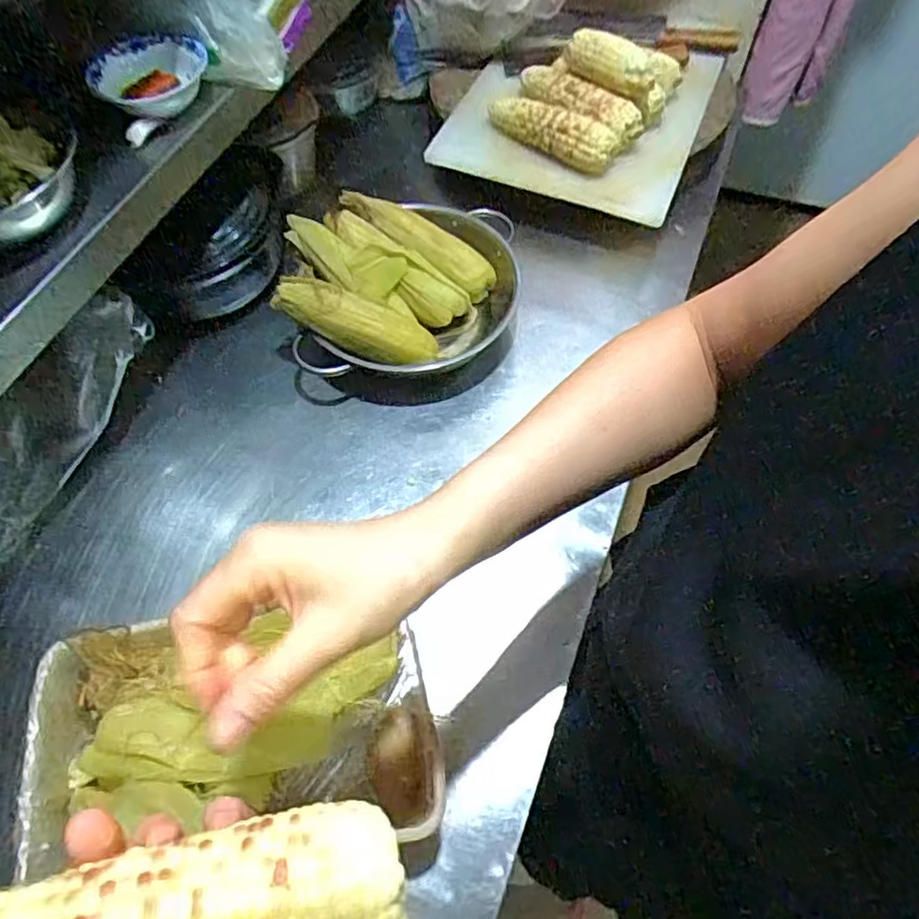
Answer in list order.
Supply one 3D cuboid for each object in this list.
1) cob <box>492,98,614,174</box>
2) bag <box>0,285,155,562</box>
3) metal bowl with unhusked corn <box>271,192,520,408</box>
[{"bbox_3d":[0.118,-0.442,0.852,0.188,0.049,0.062,23,63,15],"label":"cob"},{"bbox_3d":[-0.423,-0.036,0.661,0.056,0.083,0.309,26,83,16],"label":"bag"},{"bbox_3d":[-0.063,-0.206,0.788,0.276,0.128,0.256,-7,59,-2],"label":"metal bowl with unhusked corn"}]

